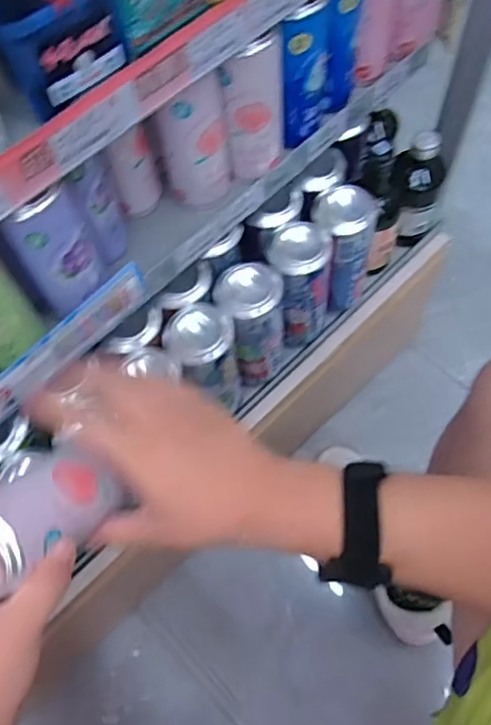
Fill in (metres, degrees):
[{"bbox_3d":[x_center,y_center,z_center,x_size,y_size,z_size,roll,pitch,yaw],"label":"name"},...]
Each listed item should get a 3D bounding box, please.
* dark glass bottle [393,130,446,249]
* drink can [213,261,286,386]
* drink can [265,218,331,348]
[{"bbox_3d":[0.204,-0.197,0.717,0.064,0.156,0.051,-8,40,0],"label":"dark glass bottle"},{"bbox_3d":[0.009,-0.041,0.634,0.065,0.164,0.064,-14,64,-3],"label":"drink can"},{"bbox_3d":[0.059,-0.080,0.659,0.063,0.166,0.064,-1,64,3],"label":"drink can"}]

